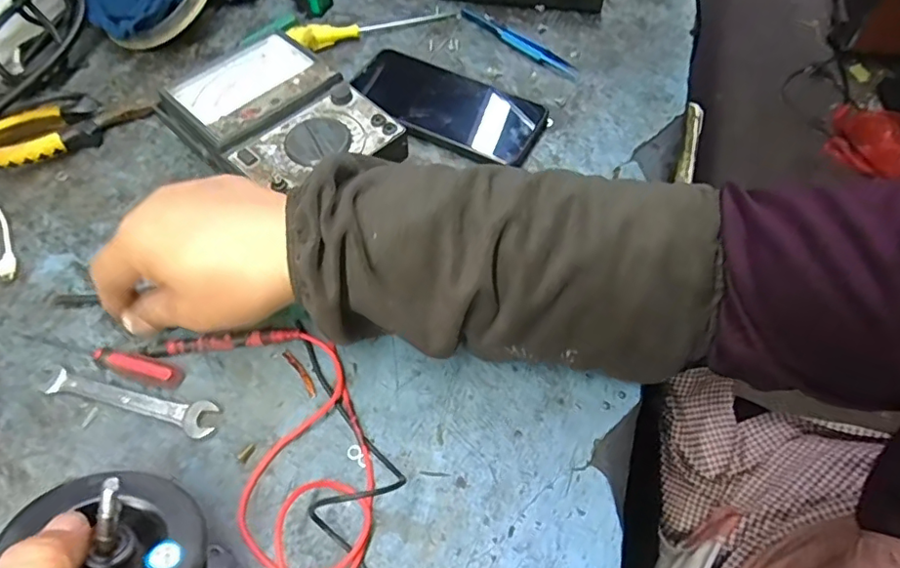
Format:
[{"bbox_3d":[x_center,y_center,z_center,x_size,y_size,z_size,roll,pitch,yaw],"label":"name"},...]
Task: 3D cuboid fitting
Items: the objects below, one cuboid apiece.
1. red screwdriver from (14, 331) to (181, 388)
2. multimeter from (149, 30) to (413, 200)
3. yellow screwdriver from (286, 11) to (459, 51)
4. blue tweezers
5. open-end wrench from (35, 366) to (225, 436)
[{"bbox_3d":[-0.224,0.043,0.351,0.116,0.014,0.016,14,60,9],"label":"red screwdriver"},{"bbox_3d":[-0.129,-0.118,0.427,0.114,0.049,0.168,-40,67,-21],"label":"multimeter"},{"bbox_3d":[-0.071,-0.245,0.518,0.154,0.017,0.025,-19,61,-11],"label":"yellow screwdriver"},{"bbox_3d":[0.062,-0.223,0.512,0.017,0.005,0.134,-40,67,-21],"label":"blue tweezers"},{"bbox_3d":[-0.195,0.072,0.339,0.113,0.008,0.022,10,60,6],"label":"open-end wrench"}]

